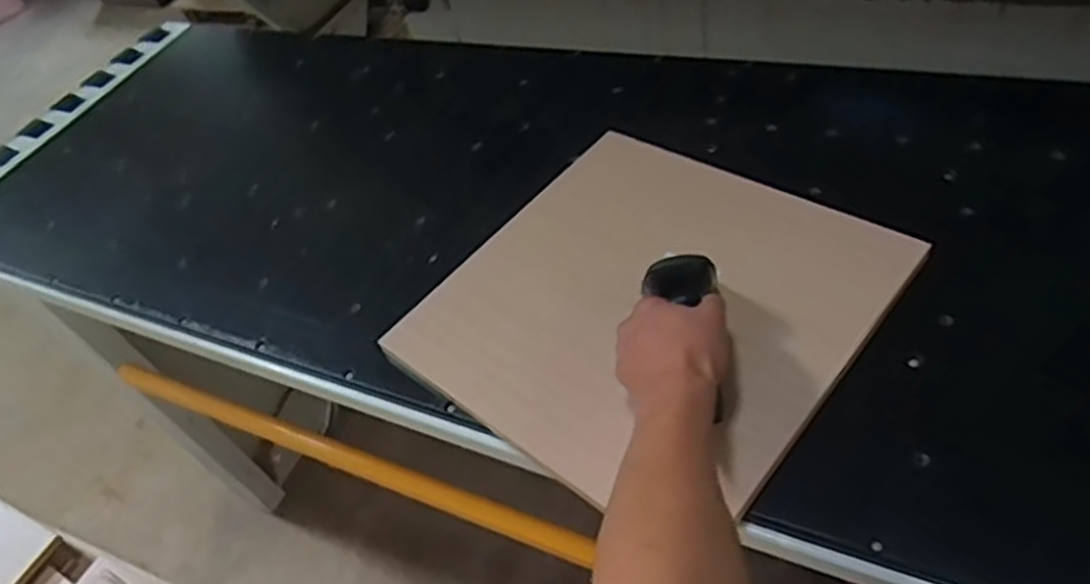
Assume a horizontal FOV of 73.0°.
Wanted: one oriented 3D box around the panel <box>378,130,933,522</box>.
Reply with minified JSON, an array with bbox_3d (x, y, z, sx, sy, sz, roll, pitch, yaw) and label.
[{"bbox_3d":[0.092,0.007,0.711,0.380,0.023,0.376,29,63,36],"label":"panel"}]

